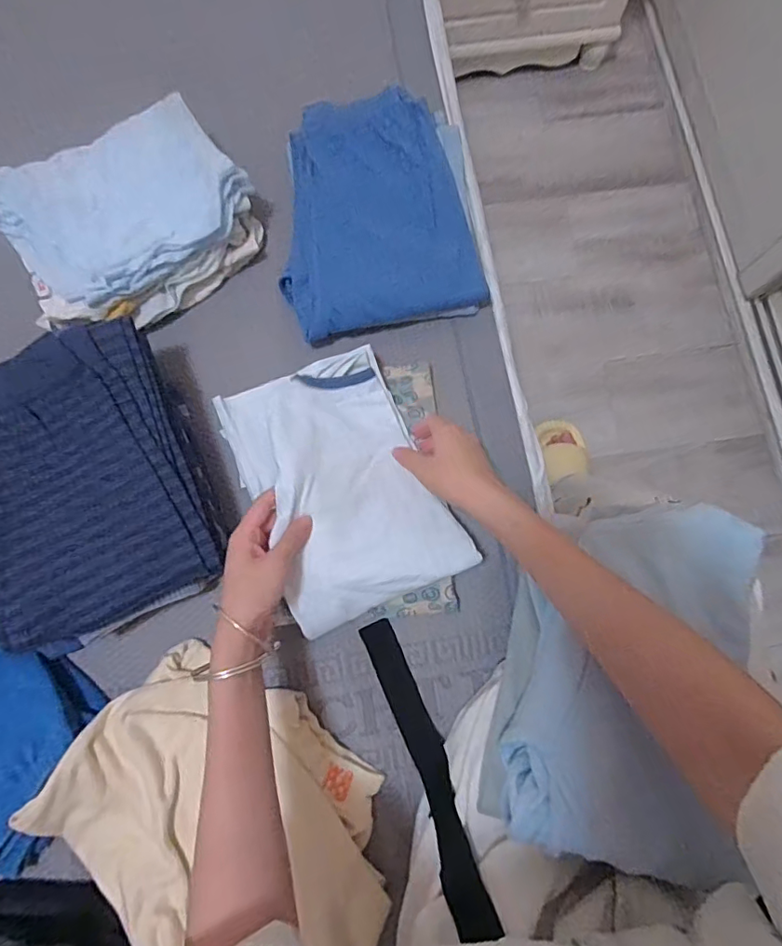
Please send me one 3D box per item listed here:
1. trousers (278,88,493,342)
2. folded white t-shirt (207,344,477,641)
[{"bbox_3d":[-0.025,-0.287,0.586,0.205,0.056,0.252,-15,79,-4],"label":"trousers"},{"bbox_3d":[-0.048,0.004,0.486,0.167,0.072,0.243,-25,80,-6],"label":"folded white t-shirt"}]

